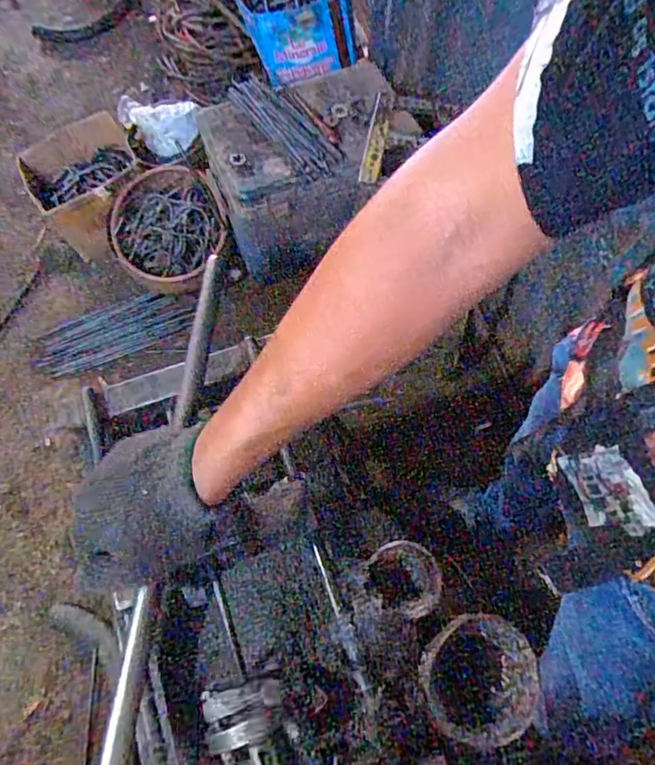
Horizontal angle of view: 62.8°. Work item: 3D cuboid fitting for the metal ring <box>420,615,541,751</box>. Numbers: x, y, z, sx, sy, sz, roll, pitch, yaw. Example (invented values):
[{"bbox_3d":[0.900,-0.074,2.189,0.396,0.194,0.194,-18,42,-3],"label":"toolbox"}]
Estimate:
[{"bbox_3d":[0.157,0.304,0.554,0.118,0.014,0.115,0,68,1],"label":"metal ring"}]

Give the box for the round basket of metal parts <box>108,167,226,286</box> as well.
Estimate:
[{"bbox_3d":[-0.428,-0.425,1.458,0.327,0.102,0.327,0,93,-2],"label":"round basket of metal parts"}]

